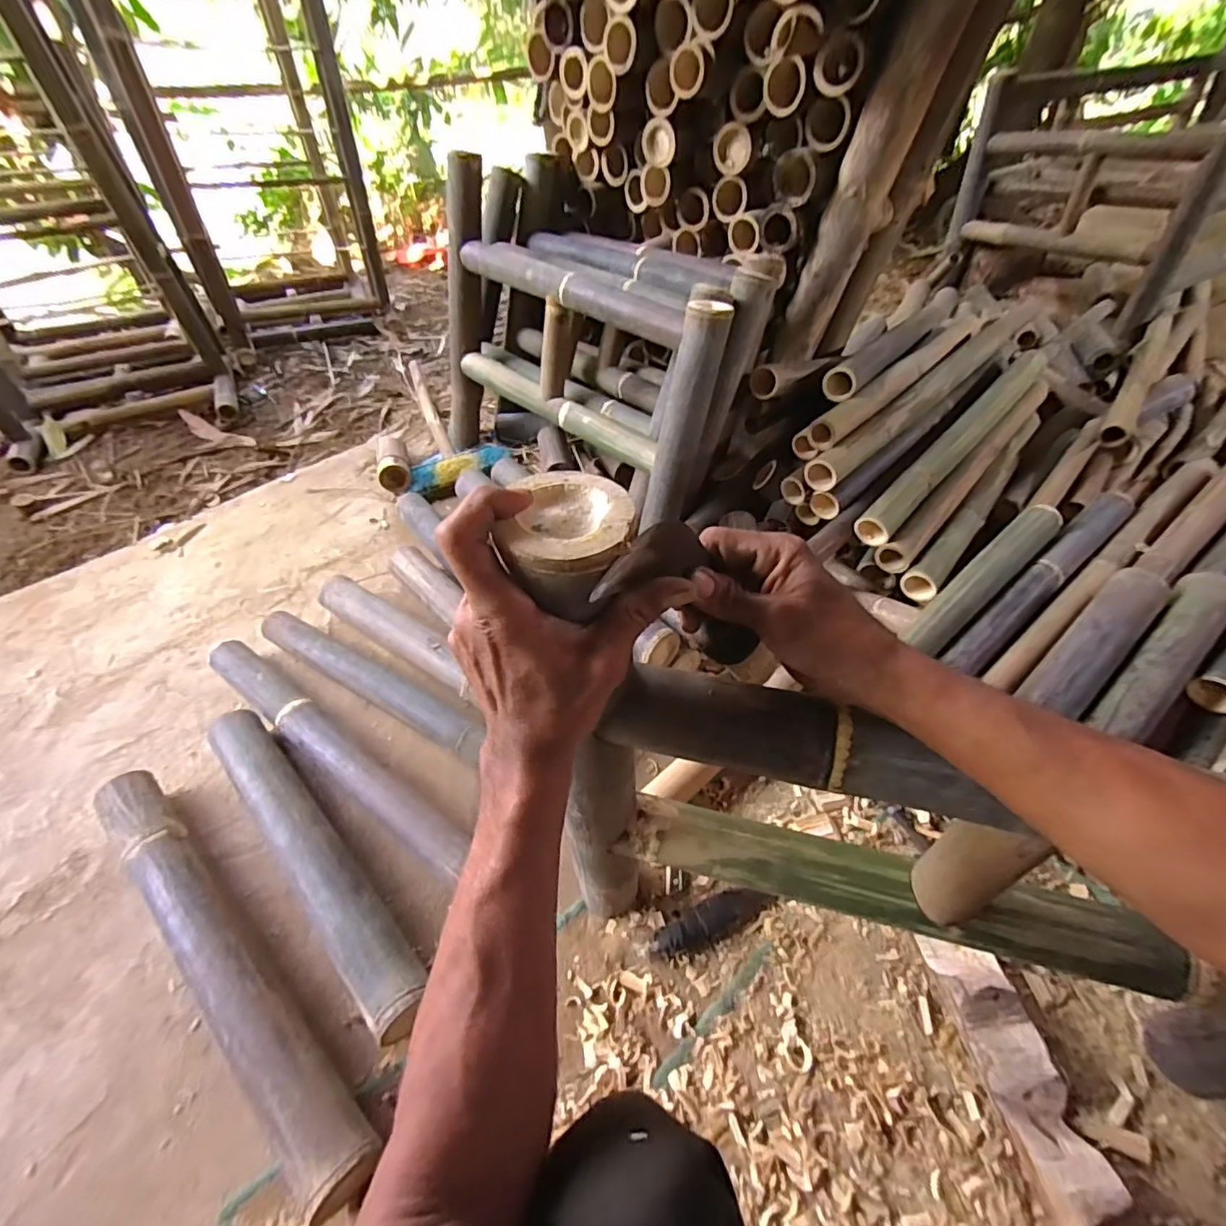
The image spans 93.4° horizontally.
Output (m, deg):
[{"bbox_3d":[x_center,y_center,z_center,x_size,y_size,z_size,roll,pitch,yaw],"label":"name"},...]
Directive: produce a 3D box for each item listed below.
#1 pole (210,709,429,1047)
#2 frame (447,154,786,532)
[{"bbox_3d":[-0.418,0.311,0.785,0.075,0.068,0.532,-36,55,-28],"label":"pole"},{"bbox_3d":[-0.028,-0.575,1.209,0.717,0.463,0.453,30,54,27],"label":"frame"}]

